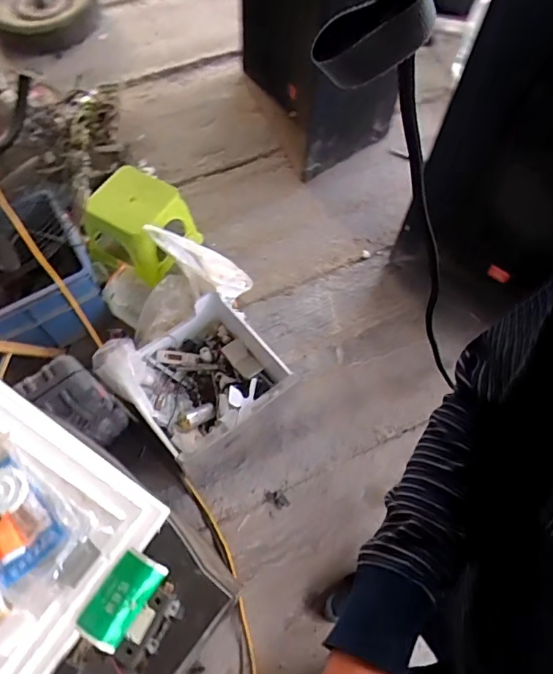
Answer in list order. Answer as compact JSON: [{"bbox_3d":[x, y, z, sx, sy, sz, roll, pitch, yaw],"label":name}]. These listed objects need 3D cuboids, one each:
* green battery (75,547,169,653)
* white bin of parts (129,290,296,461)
[{"bbox_3d":[-0.152,0.256,0.490,0.046,0.026,0.088,32,67,13],"label":"green battery"},{"bbox_3d":[-0.196,0.111,1.430,0.382,0.217,0.366,-33,69,-17],"label":"white bin of parts"}]

